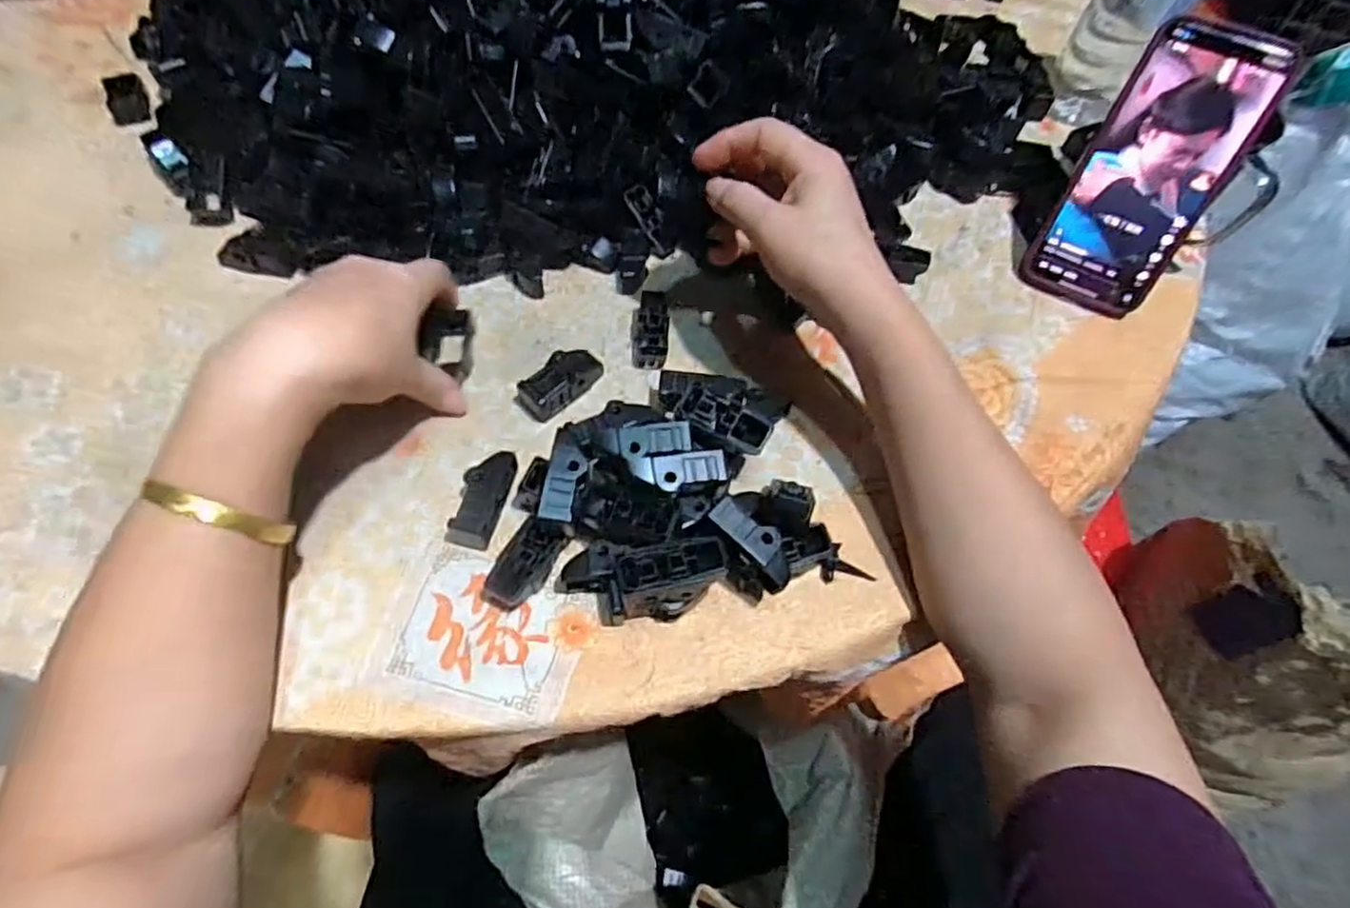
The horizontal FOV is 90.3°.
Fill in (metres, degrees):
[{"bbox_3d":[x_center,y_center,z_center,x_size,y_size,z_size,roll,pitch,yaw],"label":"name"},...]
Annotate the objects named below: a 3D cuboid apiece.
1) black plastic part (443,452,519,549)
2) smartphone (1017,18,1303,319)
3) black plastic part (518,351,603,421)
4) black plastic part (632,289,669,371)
[{"bbox_3d":[-0.097,0.024,0.342,0.021,0.022,0.053,16,62,6],"label":"black plastic part"},{"bbox_3d":[0.287,-0.168,0.409,0.078,0.159,0.010,30,32,17],"label":"smartphone"},{"bbox_3d":[-0.064,-0.041,0.378,0.023,0.015,0.052,36,66,15],"label":"black plastic part"},{"bbox_3d":[-0.015,-0.075,0.408,0.022,0.021,0.045,0,62,-3],"label":"black plastic part"}]

